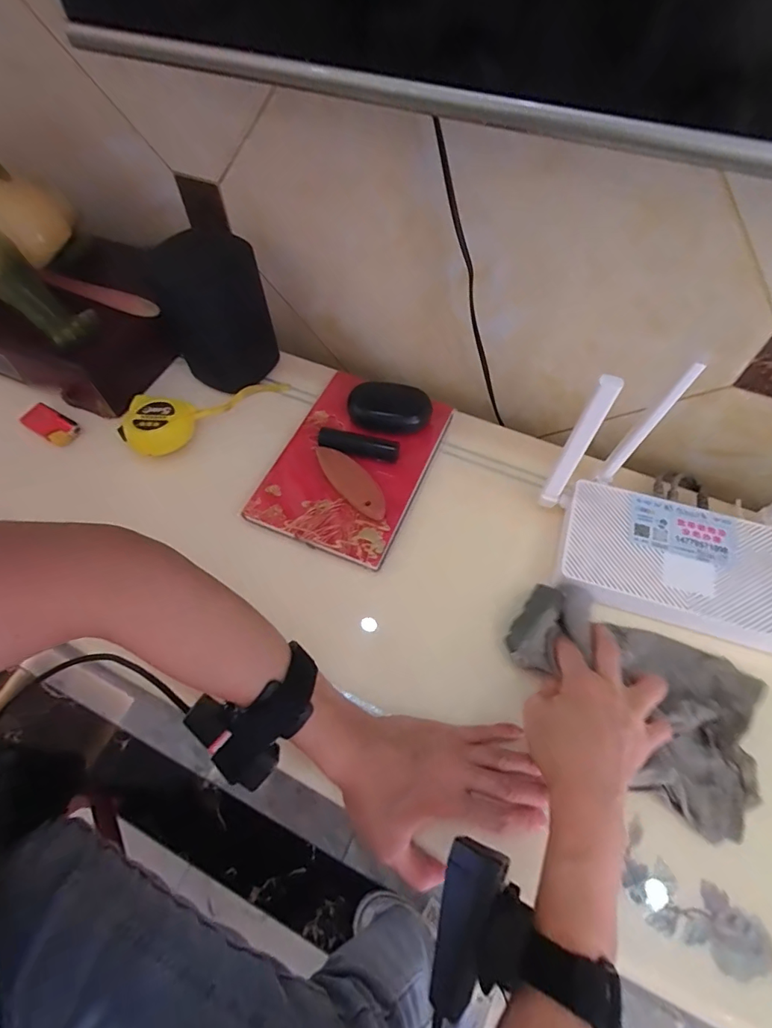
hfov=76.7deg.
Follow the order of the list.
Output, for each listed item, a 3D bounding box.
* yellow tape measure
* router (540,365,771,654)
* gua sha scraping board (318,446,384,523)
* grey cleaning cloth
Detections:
[{"bbox_3d":[-0.208,-0.127,0.547,0.175,0.036,0.080,-40,66,-21],"label":"yellow tape measure"},{"bbox_3d":[0.263,0.003,0.378,0.250,0.163,0.126,13,59,9],"label":"router"},{"bbox_3d":[-0.034,-0.033,0.483,0.035,0.009,0.101,-31,63,-17],"label":"gua sha scraping board"},{"bbox_3d":[0.200,0.133,0.384,0.201,0.034,0.124,39,66,14],"label":"grey cleaning cloth"}]

